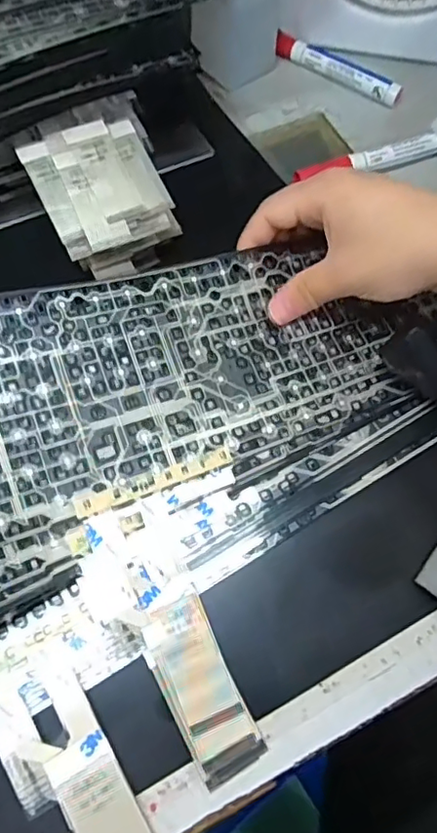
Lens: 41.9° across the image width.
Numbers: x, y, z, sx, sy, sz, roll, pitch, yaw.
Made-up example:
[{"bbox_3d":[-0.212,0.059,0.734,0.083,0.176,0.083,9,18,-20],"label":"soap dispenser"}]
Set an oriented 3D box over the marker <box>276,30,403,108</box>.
[{"bbox_3d":[0.098,-0.287,0.471,0.113,0.012,0.018,32,68,12],"label":"marker"}]

